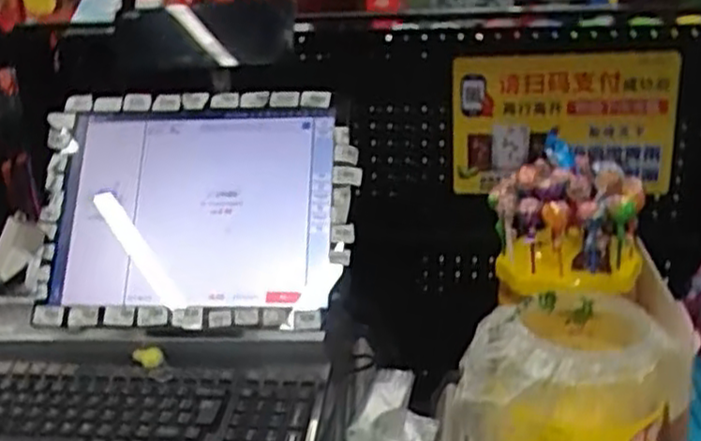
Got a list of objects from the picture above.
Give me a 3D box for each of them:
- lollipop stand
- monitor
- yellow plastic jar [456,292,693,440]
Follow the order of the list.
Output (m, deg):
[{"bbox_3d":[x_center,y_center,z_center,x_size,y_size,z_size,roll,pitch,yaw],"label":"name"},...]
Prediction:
[{"bbox_3d":[0.209,0.000,0.748,0.094,0.123,0.136,-15,24,-29],"label":"lollipop stand"},{"bbox_3d":[-0.175,-0.011,0.862,0.355,0.285,0.077,0,-23,9],"label":"monitor"},{"bbox_3d":[0.208,0.174,0.694,0.185,0.170,0.168,5,22,20],"label":"yellow plastic jar"}]

